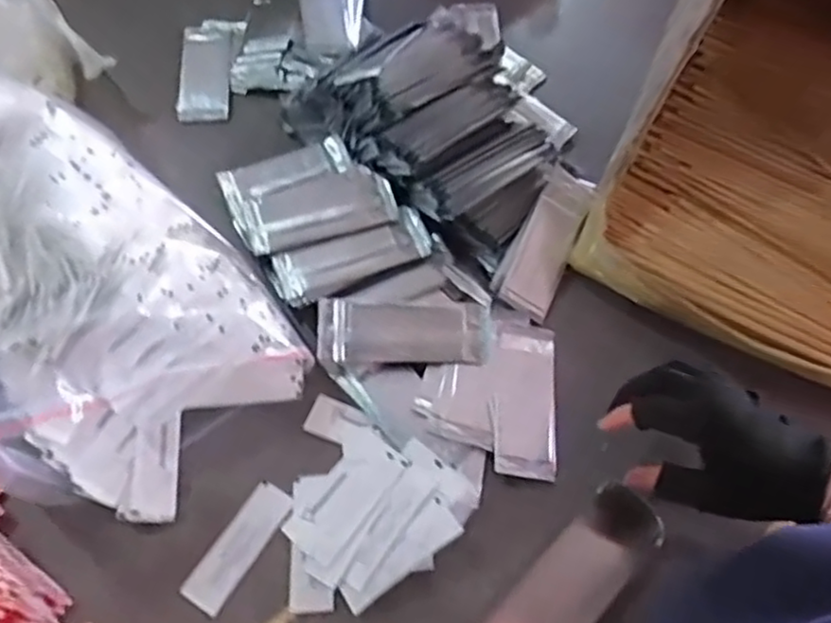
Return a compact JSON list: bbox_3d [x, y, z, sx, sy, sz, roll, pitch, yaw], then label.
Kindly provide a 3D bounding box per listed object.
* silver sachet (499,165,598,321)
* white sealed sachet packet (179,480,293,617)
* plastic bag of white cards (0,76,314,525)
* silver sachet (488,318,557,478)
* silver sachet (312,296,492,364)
[{"bbox_3d":[0.115,-0.061,0.577,0.054,0.009,0.137,30,74,-23],"label":"silver sachet"},{"bbox_3d":[-0.126,0.167,0.482,0.032,0.004,0.092,30,65,15],"label":"white sealed sachet packet"},{"bbox_3d":[-0.253,-0.038,0.488,0.203,0.139,0.332,-36,71,-17],"label":"plastic bag of white cards"},{"bbox_3d":[0.085,0.067,0.528,0.050,0.011,0.121,4,65,0],"label":"silver sachet"},{"bbox_3d":[-0.008,0.016,0.535,0.135,0.008,0.049,2,79,-6],"label":"silver sachet"}]

